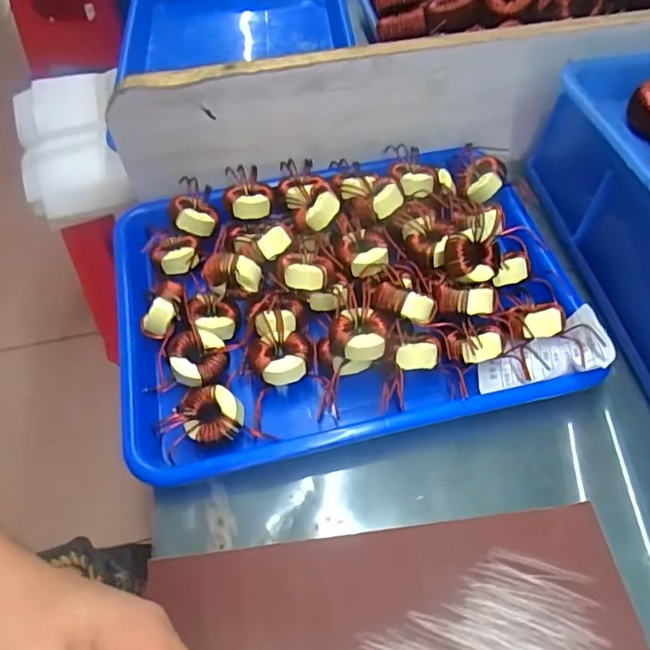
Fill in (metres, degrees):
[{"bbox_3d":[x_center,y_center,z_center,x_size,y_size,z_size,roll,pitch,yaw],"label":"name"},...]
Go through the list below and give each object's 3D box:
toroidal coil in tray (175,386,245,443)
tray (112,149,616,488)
[{"bbox_3d":[-0.076,0.059,0.386,0.042,0.020,0.042,-1,57,2],"label":"toroidal coil in tray"},{"bbox_3d":[0.011,-0.033,0.436,0.337,0.054,0.254,-12,57,-6],"label":"tray"}]

